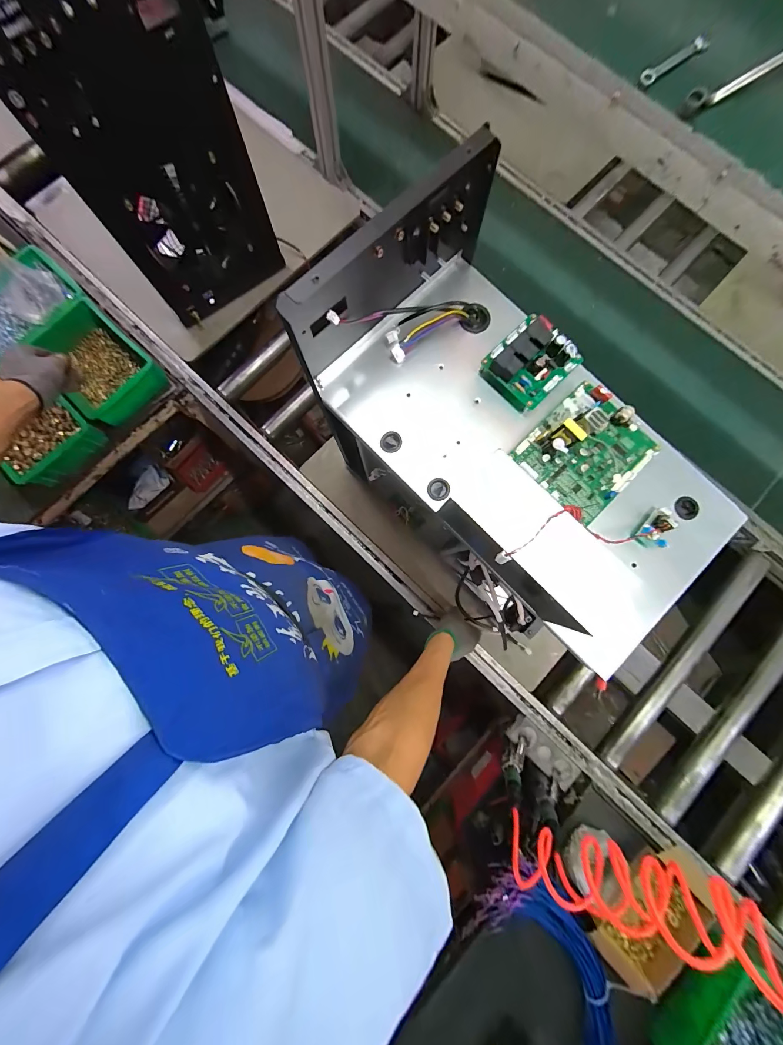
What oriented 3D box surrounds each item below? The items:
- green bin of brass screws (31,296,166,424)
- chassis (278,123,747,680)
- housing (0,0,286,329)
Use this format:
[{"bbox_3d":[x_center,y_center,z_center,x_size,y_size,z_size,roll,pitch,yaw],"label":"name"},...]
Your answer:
[{"bbox_3d":[-0.646,-0.346,0.751,0.247,0.081,0.179,44,82,9],"label":"green bin of brass screws"},{"bbox_3d":[0.173,-0.106,0.409,0.291,0.168,0.530,-43,92,-8],"label":"chassis"},{"bbox_3d":[-0.375,-0.586,0.585,0.281,0.462,0.051,-38,85,-6],"label":"housing"}]

